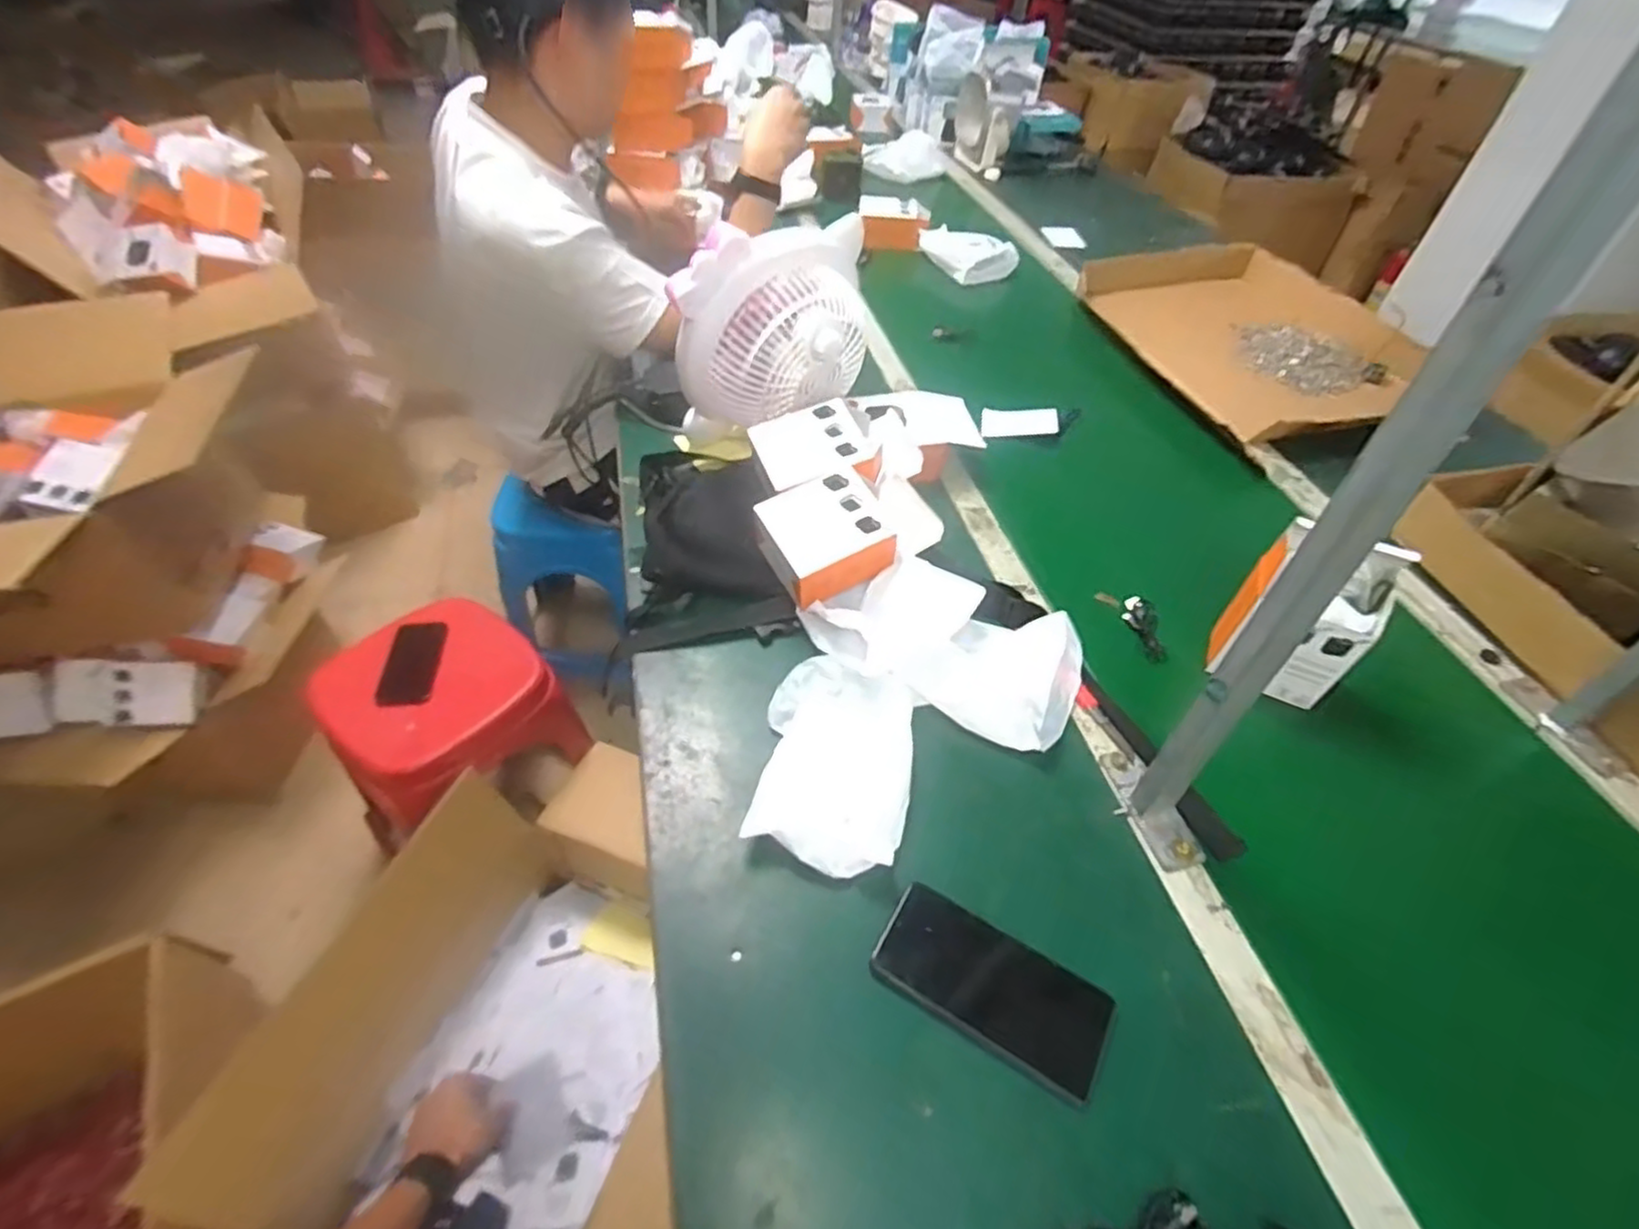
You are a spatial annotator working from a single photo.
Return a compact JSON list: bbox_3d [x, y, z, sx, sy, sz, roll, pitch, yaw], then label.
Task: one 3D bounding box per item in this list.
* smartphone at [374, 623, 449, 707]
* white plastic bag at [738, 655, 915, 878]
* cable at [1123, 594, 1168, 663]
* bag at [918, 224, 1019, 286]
[{"bbox_3d":[-0.576,0.066,1.026,0.069,0.015,0.135,-1,48,-6],"label":"smartphone"},{"bbox_3d":[0.015,0.124,0.613,0.124,0.031,0.182,7,48,2],"label":"white plastic bag"},{"bbox_3d":[0.337,0.017,0.756,0.032,0.015,0.088,9,48,3],"label":"cable"},{"bbox_3d":[0.274,-0.675,1.353,0.122,0.047,0.174,-24,54,-23],"label":"bag"}]

